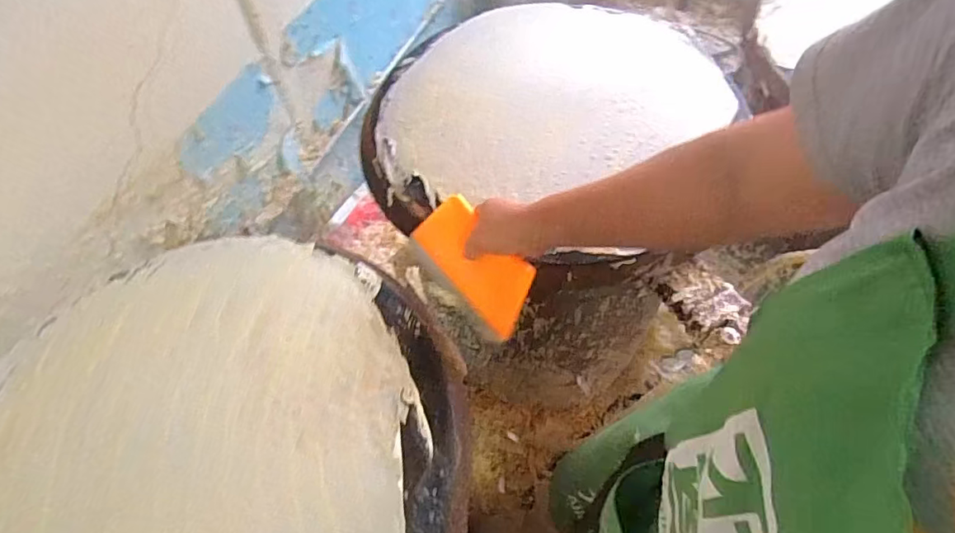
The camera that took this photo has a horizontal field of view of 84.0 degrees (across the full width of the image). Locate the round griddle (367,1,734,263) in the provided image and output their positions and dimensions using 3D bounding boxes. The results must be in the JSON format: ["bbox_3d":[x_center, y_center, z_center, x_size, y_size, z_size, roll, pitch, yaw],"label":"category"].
[{"bbox_3d":[0.099,-0.279,0.902,0.520,0.040,0.620,32,65,20],"label":"round griddle"}]

